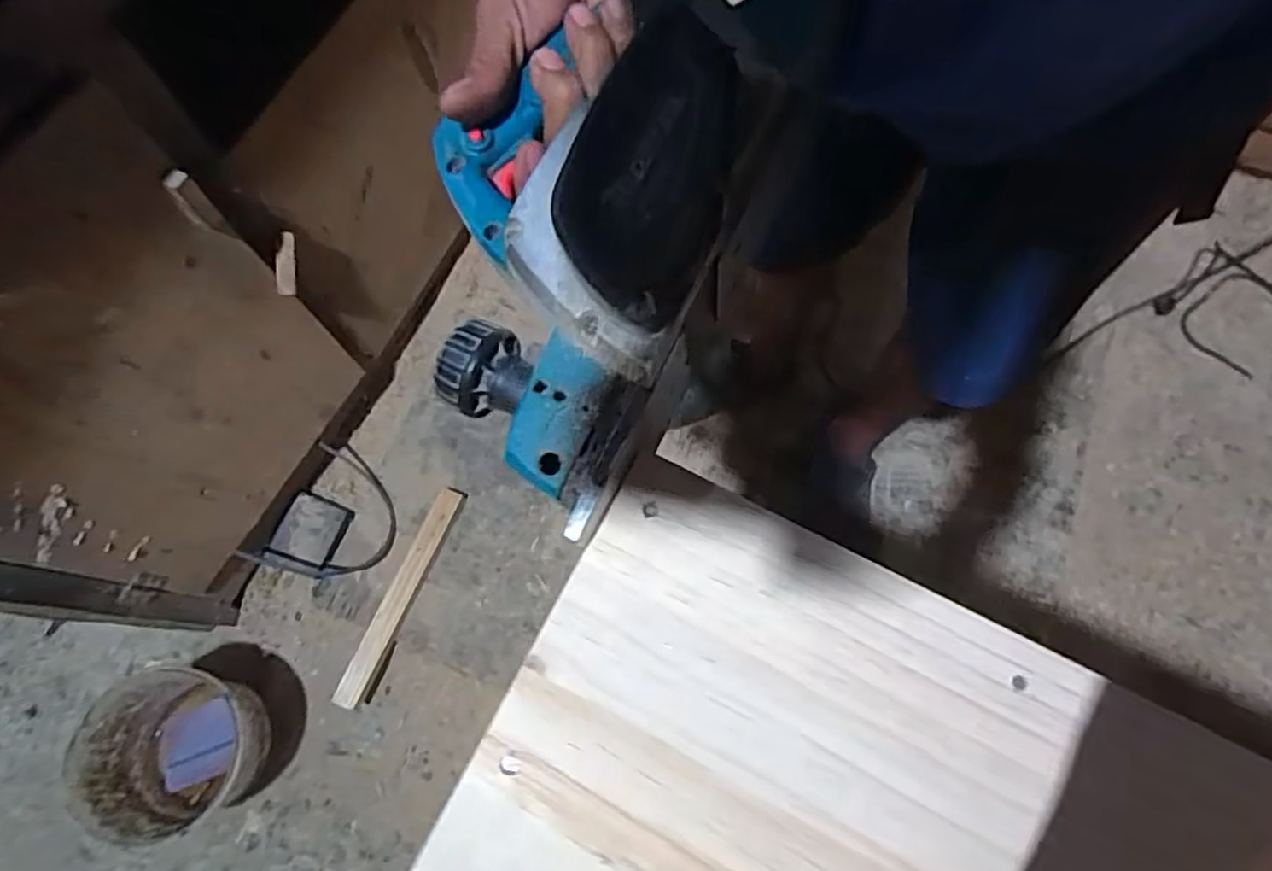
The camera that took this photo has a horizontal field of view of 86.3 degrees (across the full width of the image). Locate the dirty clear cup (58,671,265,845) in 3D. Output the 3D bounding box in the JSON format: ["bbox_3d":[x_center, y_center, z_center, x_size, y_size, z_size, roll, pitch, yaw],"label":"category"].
[{"bbox_3d":[-0.626,0.440,0.945,0.207,0.161,0.198,-1,68,3],"label":"dirty clear cup"}]

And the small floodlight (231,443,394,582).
[{"bbox_3d":[-0.479,0.142,1.091,0.178,0.046,0.221,28,74,9],"label":"small floodlight"}]

